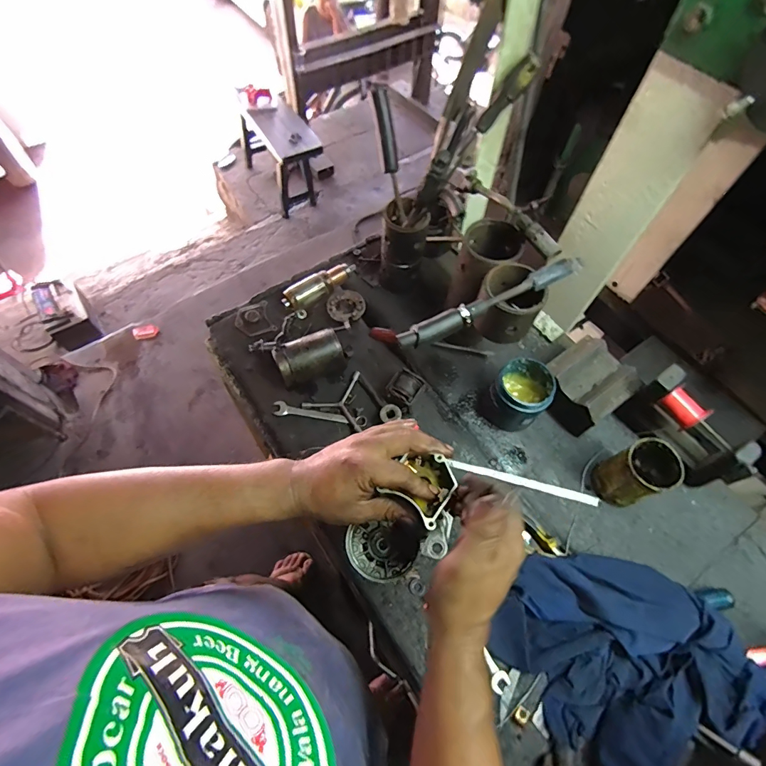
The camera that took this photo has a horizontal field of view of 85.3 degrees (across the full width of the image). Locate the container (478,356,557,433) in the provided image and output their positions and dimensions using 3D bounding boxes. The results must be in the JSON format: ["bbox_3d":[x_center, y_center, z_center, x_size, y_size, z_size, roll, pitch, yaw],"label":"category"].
[{"bbox_3d":[0.226,0.021,0.701,0.093,0.101,0.085,1,62,-2],"label":"container"}]

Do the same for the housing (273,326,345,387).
[{"bbox_3d":[-0.132,-0.043,0.755,0.116,0.071,0.067,-22,65,-13],"label":"housing"}]

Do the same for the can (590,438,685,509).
[{"bbox_3d":[0.382,0.140,0.630,0.079,0.120,0.074,1,62,-2],"label":"can"}]

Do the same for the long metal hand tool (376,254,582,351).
[{"bbox_3d":[0.133,-0.104,0.550,0.298,0.032,0.039,-19,64,-12],"label":"long metal hand tool"}]

